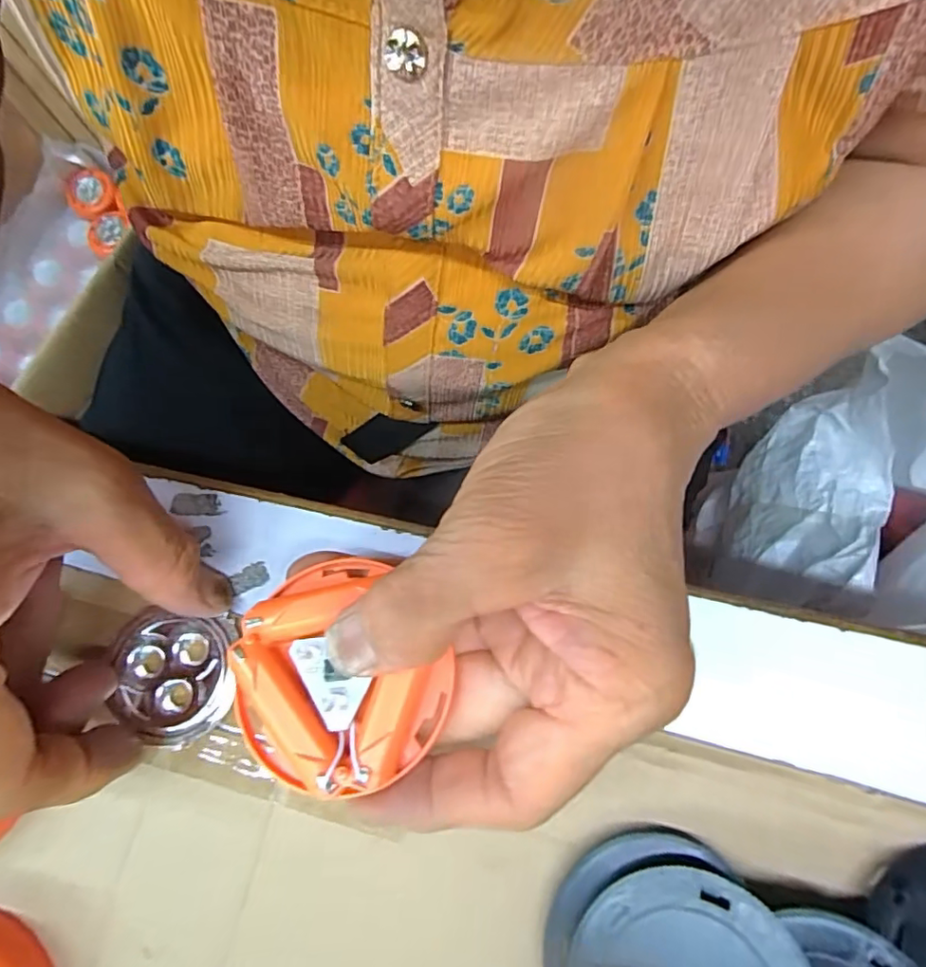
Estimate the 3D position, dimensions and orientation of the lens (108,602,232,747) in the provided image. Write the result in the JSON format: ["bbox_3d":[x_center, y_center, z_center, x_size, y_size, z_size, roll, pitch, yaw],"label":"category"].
[{"bbox_3d":[-0.102,0.067,0.194,0.040,0.009,0.045,-10,75,-2],"label":"lens"}]

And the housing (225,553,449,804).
[{"bbox_3d":[-0.035,0.053,0.160,0.060,0.018,0.061,0,75,1],"label":"housing"}]

